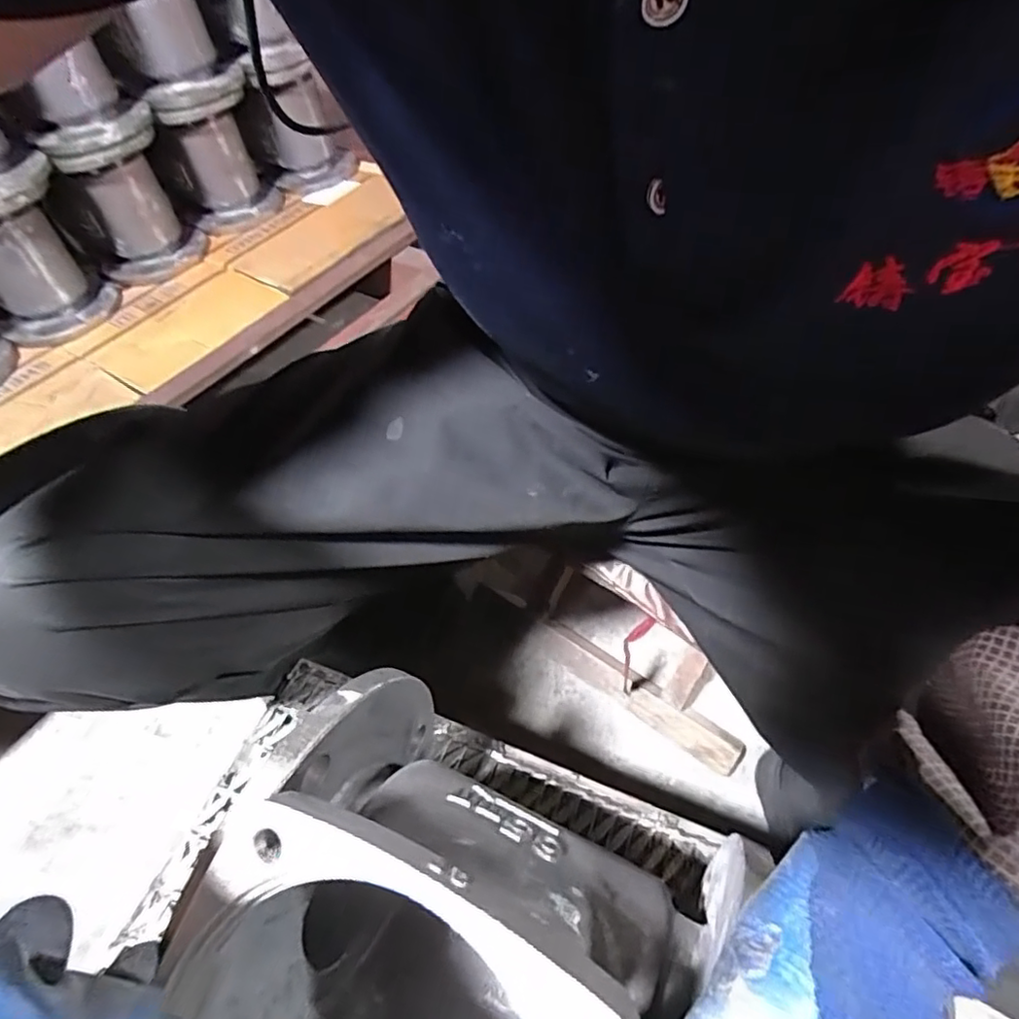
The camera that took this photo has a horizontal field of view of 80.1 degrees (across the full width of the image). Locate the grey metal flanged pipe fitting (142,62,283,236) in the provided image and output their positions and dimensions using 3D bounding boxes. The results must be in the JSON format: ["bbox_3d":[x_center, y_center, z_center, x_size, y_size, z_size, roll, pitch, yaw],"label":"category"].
[{"bbox_3d":[-0.531,-0.634,1.090,0.187,0.242,0.166,-26,53,-15],"label":"grey metal flanged pipe fitting"}]

